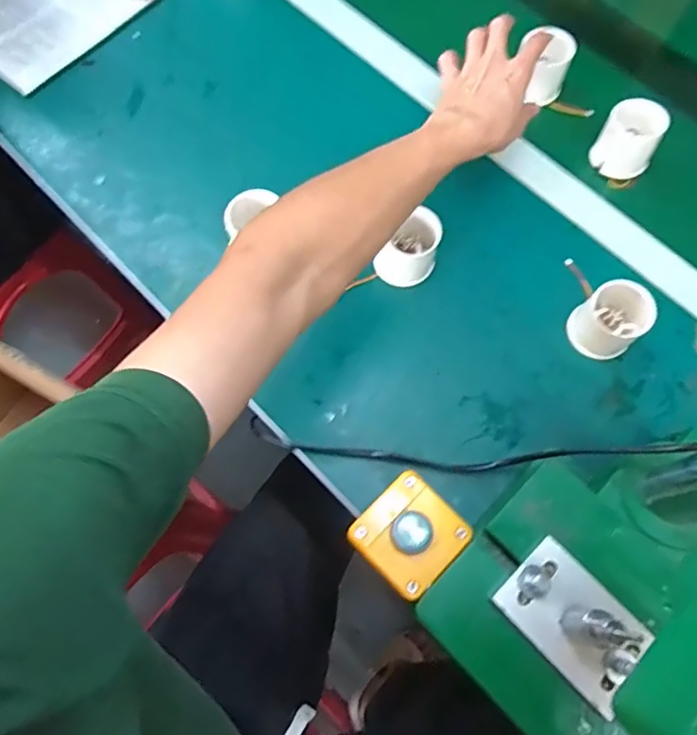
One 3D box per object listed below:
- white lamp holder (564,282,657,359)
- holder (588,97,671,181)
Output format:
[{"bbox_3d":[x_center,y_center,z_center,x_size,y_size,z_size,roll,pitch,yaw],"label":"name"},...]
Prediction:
[{"bbox_3d":[0.231,-0.040,0.497,0.051,0.057,0.054,-41,77,-14],"label":"white lamp holder"},{"bbox_3d":[0.281,-0.227,0.562,0.056,0.051,0.052,1,71,-2],"label":"holder"}]

